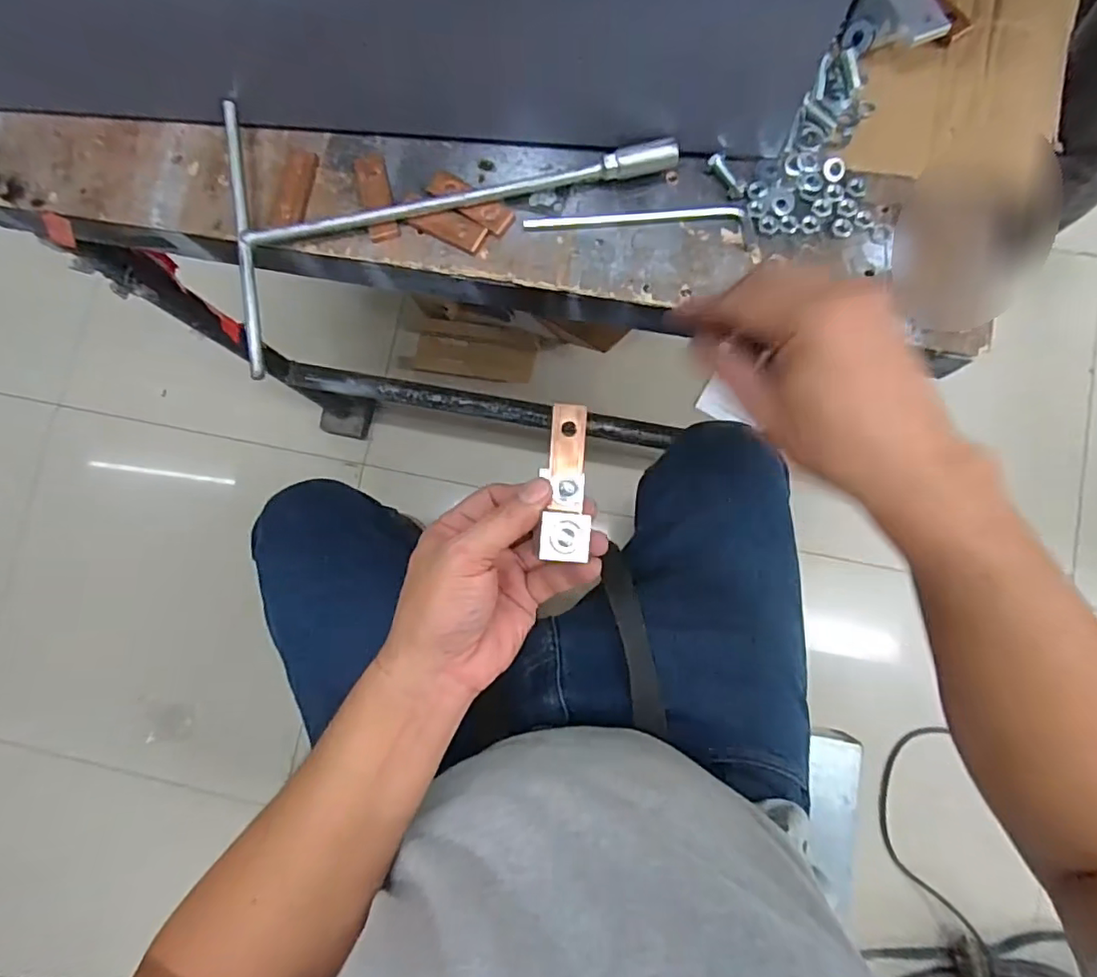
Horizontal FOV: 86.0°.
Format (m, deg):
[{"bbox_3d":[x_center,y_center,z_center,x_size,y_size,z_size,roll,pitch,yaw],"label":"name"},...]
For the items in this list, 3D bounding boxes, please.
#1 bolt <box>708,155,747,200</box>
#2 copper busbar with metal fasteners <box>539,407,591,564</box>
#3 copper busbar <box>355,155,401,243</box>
[{"bbox_3d":[0.115,-0.200,0.377,0.011,0.007,0.033,-31,82,0],"label":"bolt"},{"bbox_3d":[0.010,-0.003,0.322,0.024,0.015,0.085,0,73,4],"label":"copper busbar with metal fasteners"},{"bbox_3d":[-0.113,-0.192,0.387,0.021,0.006,0.062,-13,83,3],"label":"copper busbar"}]

